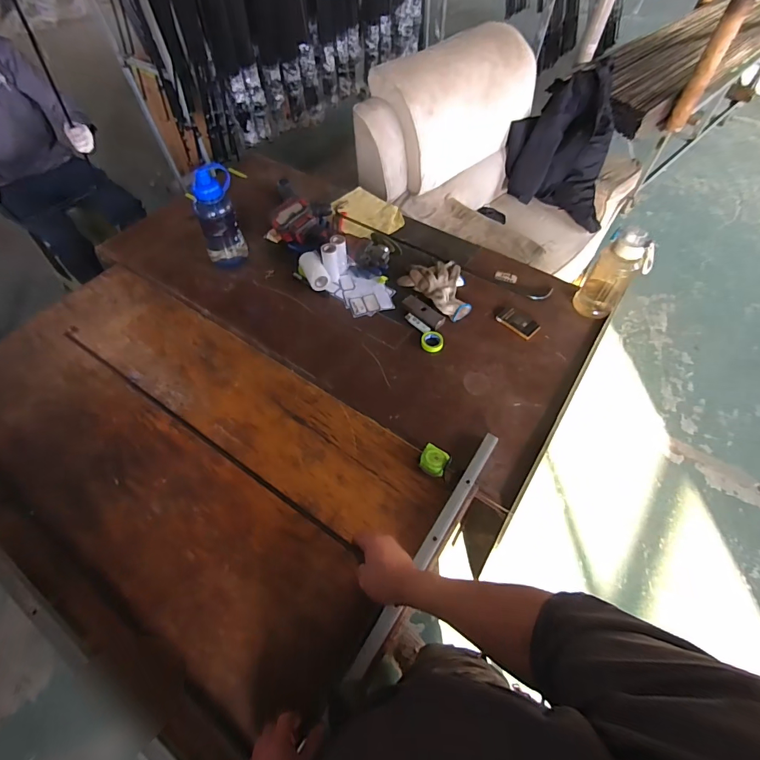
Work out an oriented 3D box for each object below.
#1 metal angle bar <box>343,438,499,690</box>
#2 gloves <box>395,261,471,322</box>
[{"bbox_3d":[0.098,0.303,0.734,0.031,0.033,0.507,29,59,20],"label":"metal angle bar"},{"bbox_3d":[0.174,-0.257,1.081,0.135,0.040,0.210,-35,64,-21],"label":"gloves"}]

